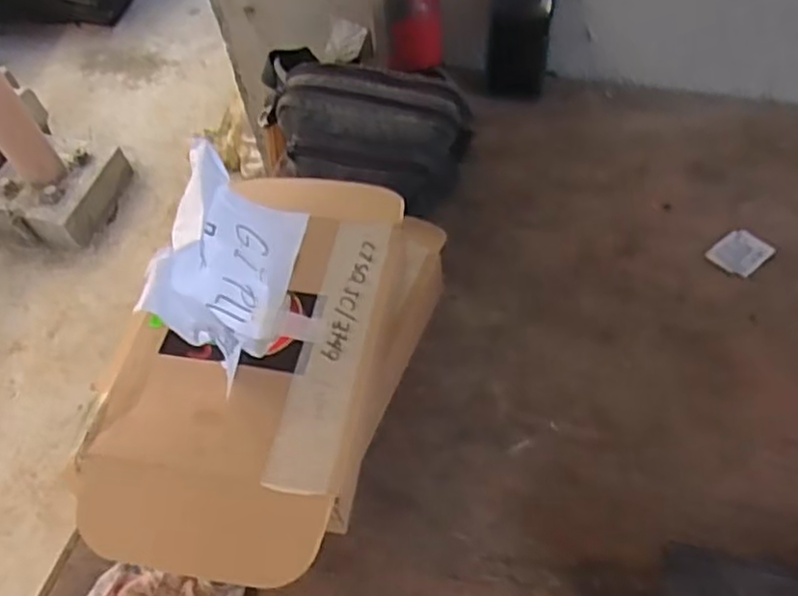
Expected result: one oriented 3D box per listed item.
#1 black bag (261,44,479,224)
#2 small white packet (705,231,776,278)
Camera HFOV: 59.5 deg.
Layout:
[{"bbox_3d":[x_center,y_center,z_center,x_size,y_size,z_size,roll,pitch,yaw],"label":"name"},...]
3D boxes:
[{"bbox_3d":[-0.044,-0.197,0.839,0.242,0.120,0.148,11,56,12],"label":"black bag"},{"bbox_3d":[0.385,-0.052,0.784,0.061,0.007,0.049,-36,59,-19],"label":"small white packet"}]

